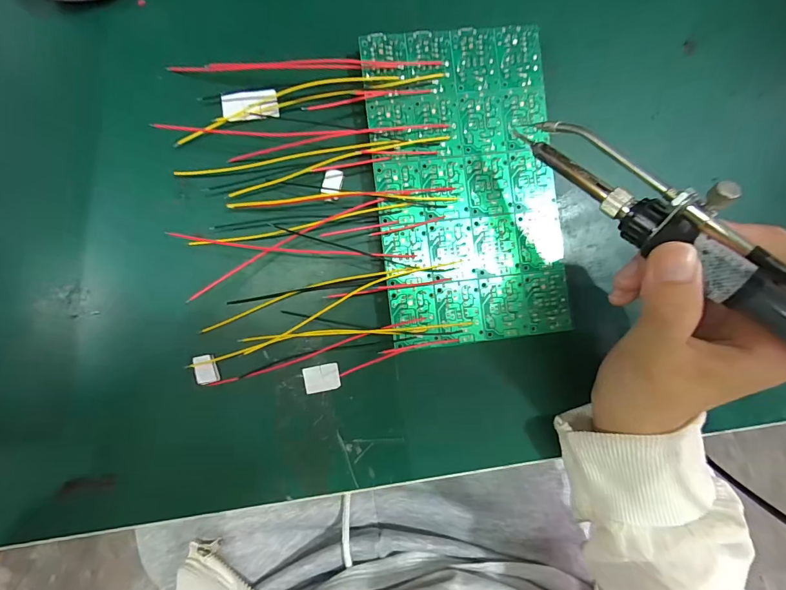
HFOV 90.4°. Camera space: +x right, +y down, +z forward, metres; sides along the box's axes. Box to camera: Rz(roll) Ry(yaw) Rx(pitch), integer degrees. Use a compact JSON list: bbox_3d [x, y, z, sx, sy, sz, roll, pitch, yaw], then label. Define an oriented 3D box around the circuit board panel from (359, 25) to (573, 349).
[{"bbox_3d":[0.042,-0.061,0.221,0.101,0.015,0.171,-7,89,-6],"label":"circuit board panel"}]

